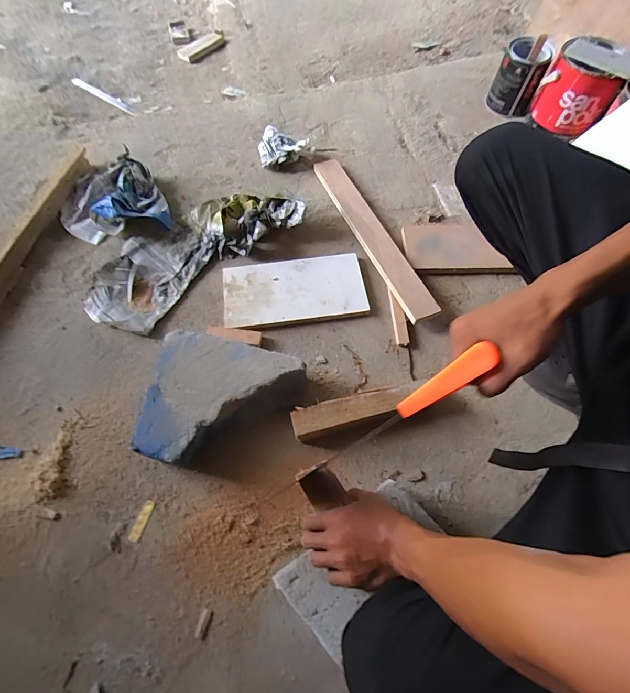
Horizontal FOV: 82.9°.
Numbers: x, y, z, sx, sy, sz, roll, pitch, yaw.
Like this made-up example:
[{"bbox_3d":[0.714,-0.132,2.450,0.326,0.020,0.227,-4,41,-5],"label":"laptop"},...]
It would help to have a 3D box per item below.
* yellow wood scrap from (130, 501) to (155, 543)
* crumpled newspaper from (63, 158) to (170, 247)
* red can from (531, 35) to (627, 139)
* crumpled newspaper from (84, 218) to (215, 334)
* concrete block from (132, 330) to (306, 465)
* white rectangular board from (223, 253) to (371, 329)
[{"bbox_3d":[-0.260,0.261,0.534,0.015,0.004,0.057,16,67,6],"label":"yellow wood scrap"},{"bbox_3d":[-0.433,-0.322,0.757,0.227,0.074,0.183,-10,67,-5],"label":"crumpled newspaper"},{"bbox_3d":[0.603,-0.599,0.839,0.128,0.143,0.148,-1,66,-1],"label":"red can"},{"bbox_3d":[-0.328,-0.152,0.709,0.163,0.026,0.265,27,68,10],"label":"crumpled newspaper"},{"bbox_3d":[-0.138,0.089,0.569,0.230,0.075,0.200,6,66,1],"label":"concrete block"},{"bbox_3d":[-0.039,-0.108,0.693,0.266,0.018,0.139,-8,67,-5],"label":"white rectangular board"}]

